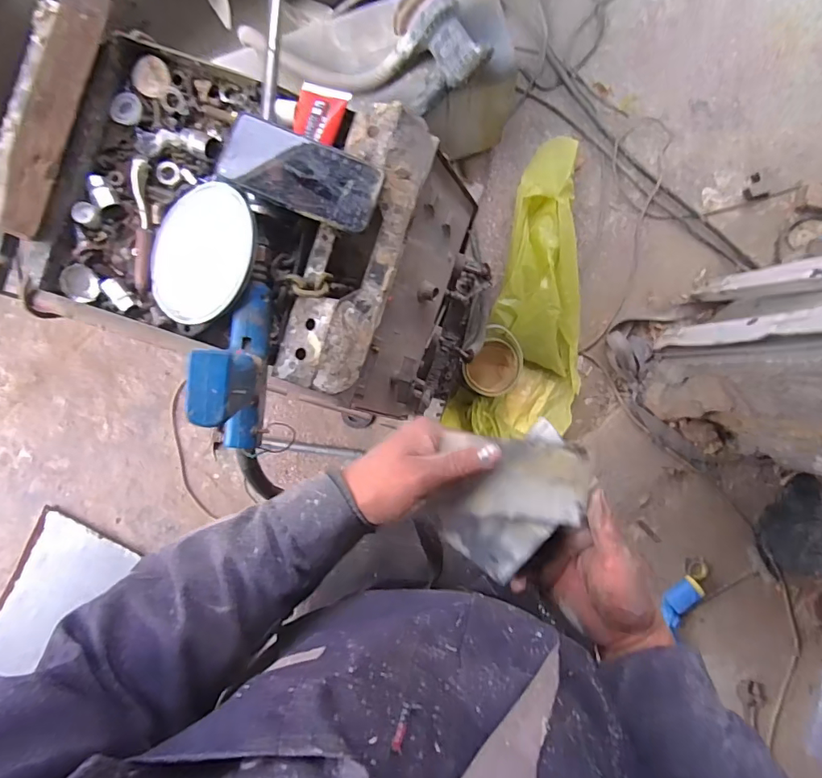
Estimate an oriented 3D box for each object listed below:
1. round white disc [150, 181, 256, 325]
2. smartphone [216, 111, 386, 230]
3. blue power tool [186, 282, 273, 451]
[{"bbox_3d":[-0.222,-0.145,0.511,0.142,0.010,0.146,-2,85,23],"label":"round white disc"},{"bbox_3d":[-0.112,-0.222,0.492,0.160,0.013,0.074,21,88,-3],"label":"smartphone"},{"bbox_3d":[-0.168,-0.023,0.444,0.050,0.131,0.169,5,91,1],"label":"blue power tool"}]

